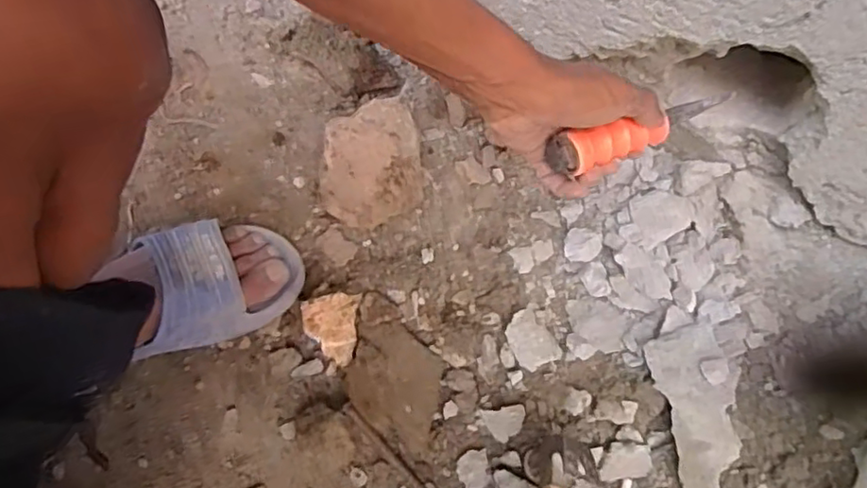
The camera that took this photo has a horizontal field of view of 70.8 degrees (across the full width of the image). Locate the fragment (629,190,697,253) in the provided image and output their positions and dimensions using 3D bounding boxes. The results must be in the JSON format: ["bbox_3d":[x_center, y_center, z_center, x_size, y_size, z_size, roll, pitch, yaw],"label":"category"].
[{"bbox_3d":[0.224,-0.030,0.609,0.064,0.018,0.053,-30,77,-7],"label":"fragment"}]

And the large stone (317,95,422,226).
[{"bbox_3d":[-0.061,-0.075,0.591,0.097,0.048,0.123,-10,73,-2],"label":"large stone"}]

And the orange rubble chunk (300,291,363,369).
[{"bbox_3d":[-0.094,0.080,0.567,0.050,0.029,0.061,-9,75,-2],"label":"orange rubble chunk"}]

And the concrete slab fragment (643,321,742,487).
[{"bbox_3d":[0.237,0.161,0.522,0.071,0.041,0.177,-12,72,-4],"label":"concrete slab fragment"}]

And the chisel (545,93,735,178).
[{"bbox_3d":[0.164,-0.089,0.471,0.166,0.022,0.026,-20,75,-22],"label":"chisel"}]

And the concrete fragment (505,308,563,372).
[{"bbox_3d":[0.090,0.087,0.557,0.040,0.008,0.053,-26,92,-3],"label":"concrete fragment"}]

